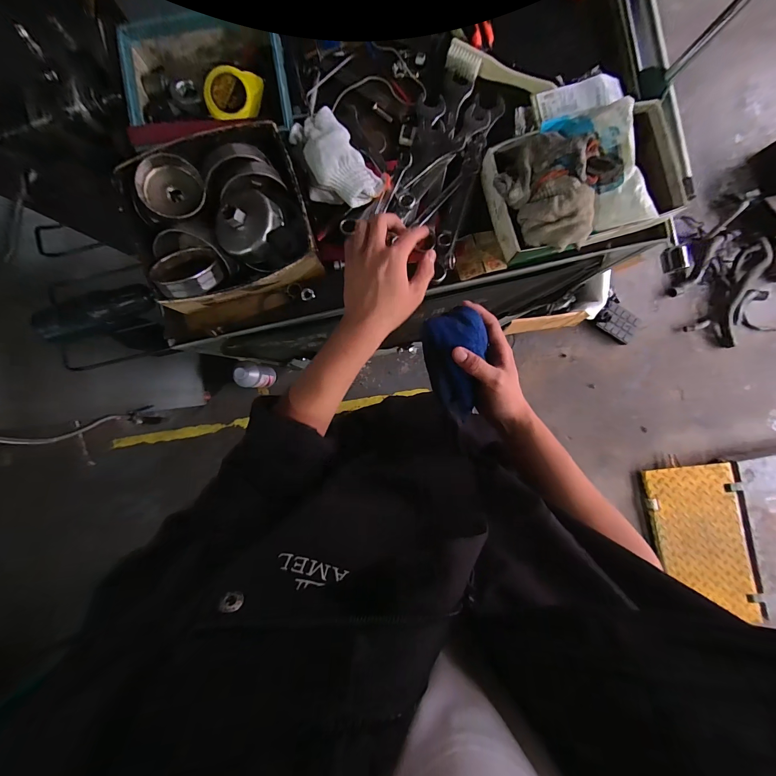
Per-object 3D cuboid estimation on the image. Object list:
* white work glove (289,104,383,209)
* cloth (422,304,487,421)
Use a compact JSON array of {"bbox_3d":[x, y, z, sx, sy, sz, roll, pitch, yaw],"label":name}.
[{"bbox_3d":[-0.070,-0.287,0.428,0.081,0.052,0.107,-32,90,1],"label":"white work glove"},{"bbox_3d":[0.081,-0.026,0.400,0.070,0.032,0.126,-4,104,0],"label":"cloth"}]

